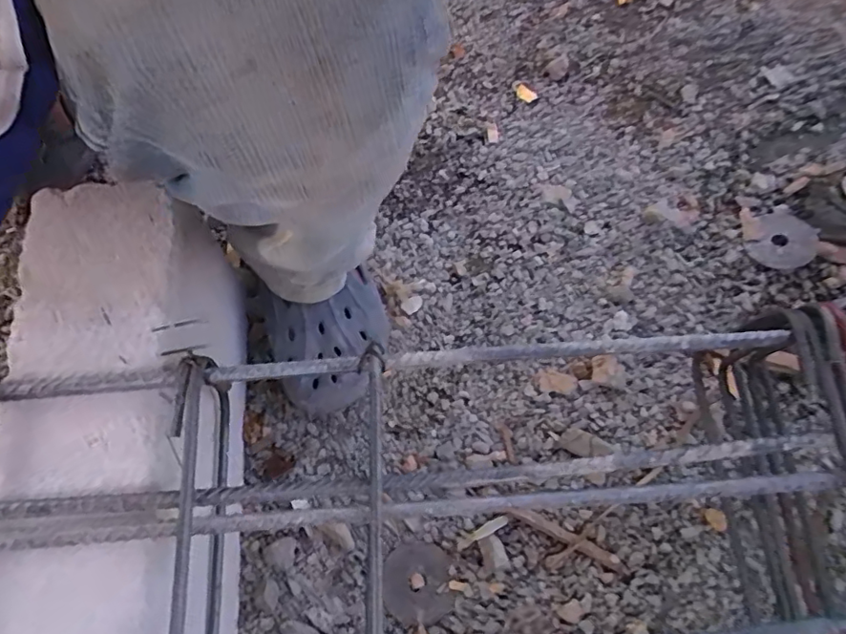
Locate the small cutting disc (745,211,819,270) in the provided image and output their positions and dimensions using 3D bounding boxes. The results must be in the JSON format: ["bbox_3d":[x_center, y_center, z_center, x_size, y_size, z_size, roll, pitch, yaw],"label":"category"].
[{"bbox_3d":[0.385,-0.081,0.613,0.076,0.007,0.063,-40,76,-15],"label":"small cutting disc"}]

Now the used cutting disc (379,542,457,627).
[{"bbox_3d":[-0.005,0.229,0.496,0.059,0.004,0.063,-5,70,-4],"label":"used cutting disc"}]

